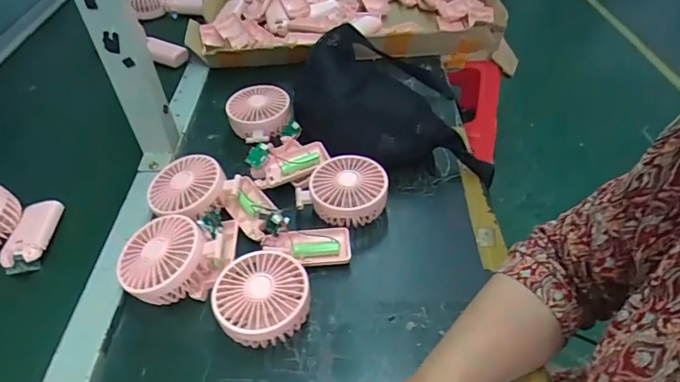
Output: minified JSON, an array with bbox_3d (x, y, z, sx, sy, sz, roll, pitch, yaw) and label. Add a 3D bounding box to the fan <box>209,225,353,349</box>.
[{"bbox_3d":[-0.055,0.080,0.436,0.089,0.046,0.153,19,50,21],"label":"fan"}]

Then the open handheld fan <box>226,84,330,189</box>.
[{"bbox_3d":[-0.087,-0.075,0.586,0.091,0.049,0.177,-18,47,-14],"label":"open handheld fan"}]

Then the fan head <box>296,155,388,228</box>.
[{"bbox_3d":[0.003,0.002,0.508,0.100,0.046,0.079,6,46,9],"label":"fan head"}]

